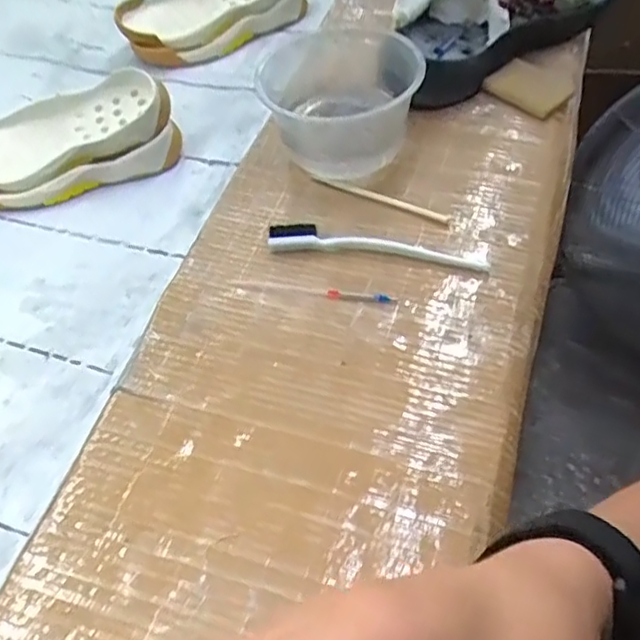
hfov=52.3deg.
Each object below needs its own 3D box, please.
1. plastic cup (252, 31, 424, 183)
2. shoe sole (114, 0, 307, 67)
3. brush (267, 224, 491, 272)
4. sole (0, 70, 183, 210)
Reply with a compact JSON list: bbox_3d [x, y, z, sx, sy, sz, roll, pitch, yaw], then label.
[{"bbox_3d":[0.019,-0.191,0.566,0.129,0.075,0.118,-3,53,4],"label":"plastic cup"},{"bbox_3d":[-0.134,-0.380,0.790,0.217,0.054,0.110,-24,55,-13],"label":"shoe sole"},{"bbox_3d":[0.044,-0.057,0.502,0.168,0.013,0.027,8,54,11],"label":"brush"},{"bbox_3d":[-0.253,-0.176,0.639,0.215,0.061,0.101,-20,54,-10],"label":"sole"}]

